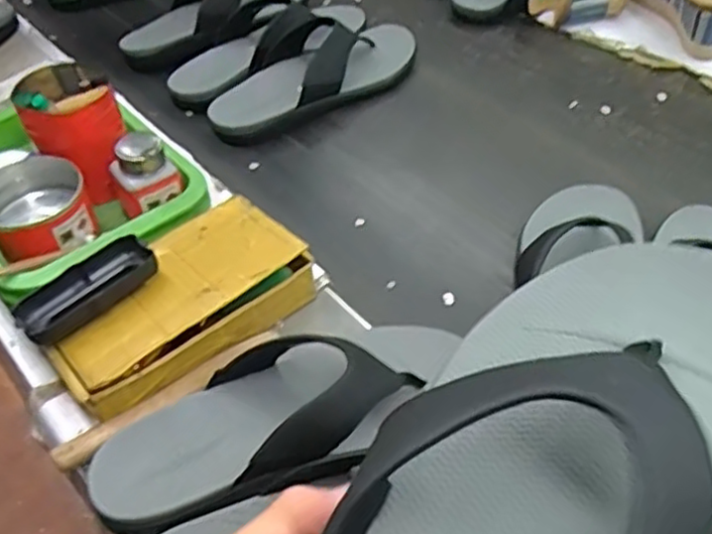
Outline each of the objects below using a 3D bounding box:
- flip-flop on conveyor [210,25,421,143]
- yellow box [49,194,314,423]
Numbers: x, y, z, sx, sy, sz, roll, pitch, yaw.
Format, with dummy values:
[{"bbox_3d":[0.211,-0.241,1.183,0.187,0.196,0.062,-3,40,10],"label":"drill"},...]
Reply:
[{"bbox_3d":[-0.039,-0.235,0.812,0.291,0.052,0.108,-30,53,-19],"label":"flip-flop on conveyor"},{"bbox_3d":[-0.144,0.025,0.556,0.206,0.053,0.116,-36,54,-27],"label":"yellow box"}]

